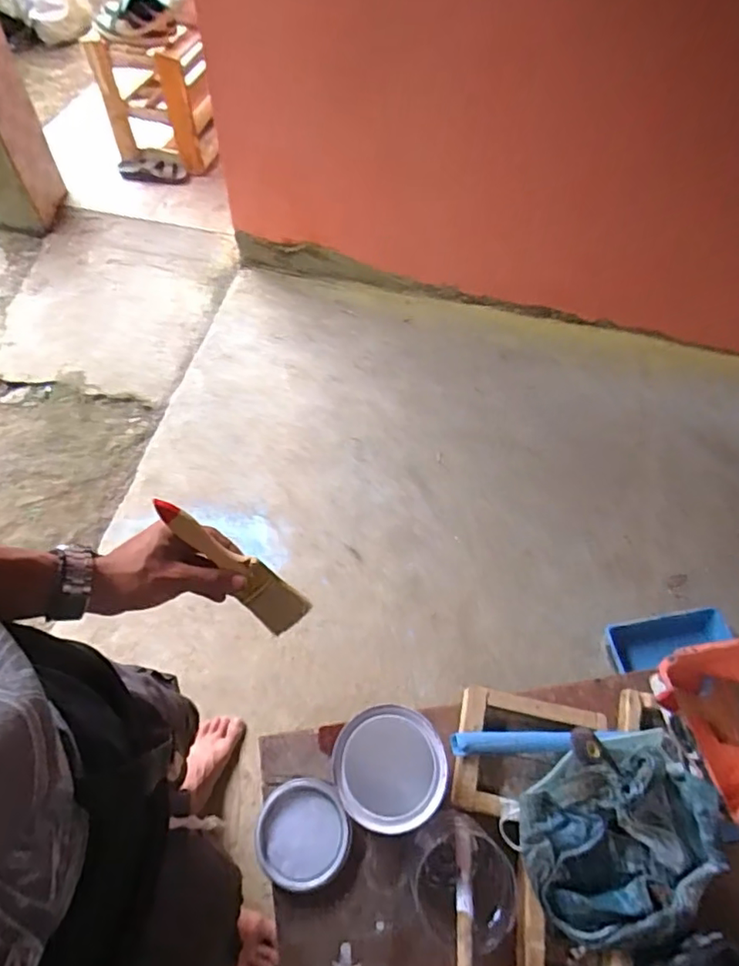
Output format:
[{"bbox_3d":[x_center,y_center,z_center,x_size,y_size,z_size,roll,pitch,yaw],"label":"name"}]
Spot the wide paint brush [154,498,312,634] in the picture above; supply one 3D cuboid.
[{"bbox_3d":[-0.122,0.074,0.508,0.044,0.171,0.009,-38,22,5],"label":"wide paint brush"}]

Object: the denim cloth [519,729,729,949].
[{"bbox_3d":[0.247,0.341,0.543,0.194,0.073,0.165,-18,59,-14],"label":"denim cloth"}]

